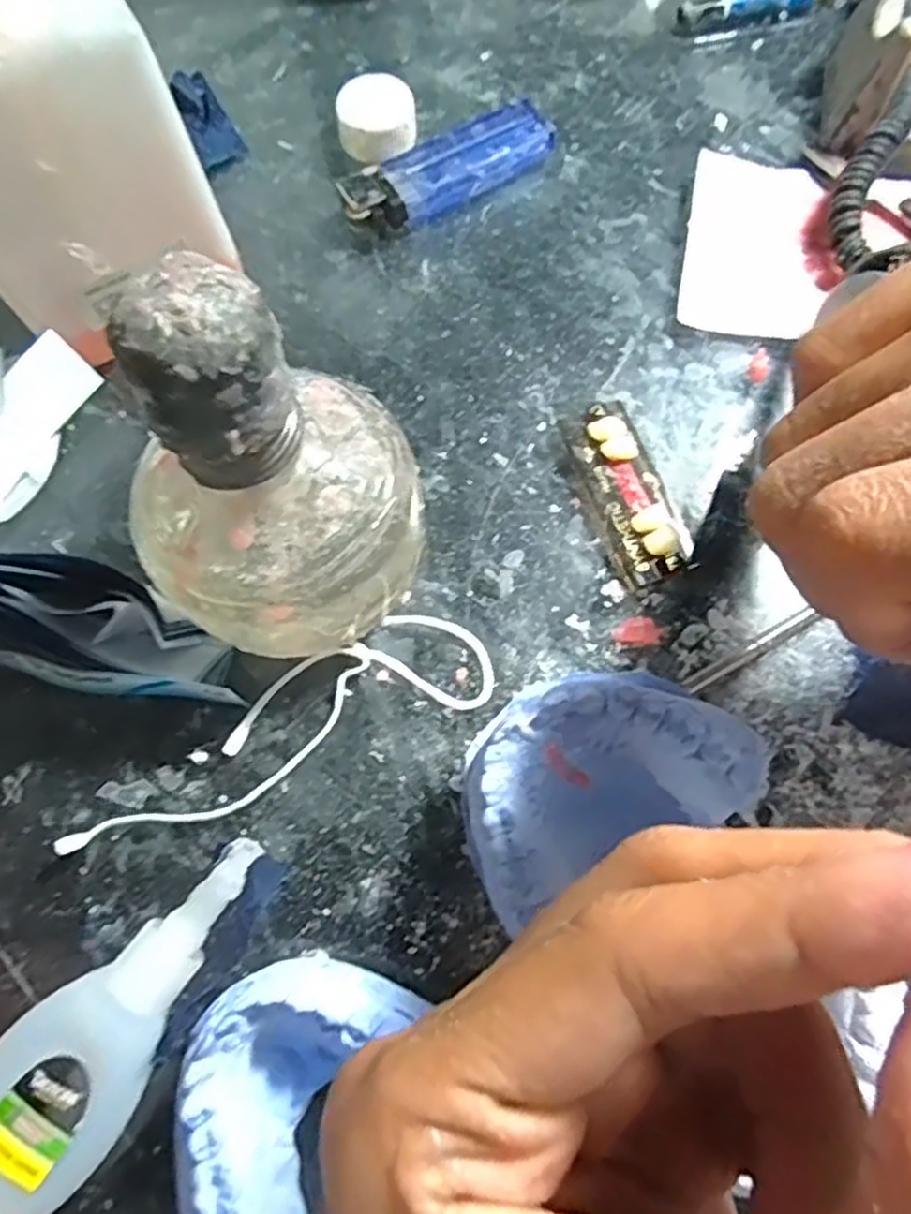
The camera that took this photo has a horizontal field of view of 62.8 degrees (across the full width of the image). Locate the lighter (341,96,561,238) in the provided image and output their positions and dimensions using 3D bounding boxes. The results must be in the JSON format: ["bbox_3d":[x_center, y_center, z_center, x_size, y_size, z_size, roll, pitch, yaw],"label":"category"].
[{"bbox_3d":[-0.002,-0.158,0.273,0.081,0.014,0.025,-25,71,-7],"label":"lighter"}]

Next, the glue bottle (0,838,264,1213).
[{"bbox_3d":[-0.077,0.097,0.180,0.034,0.020,0.088,38,76,14],"label":"glue bottle"}]

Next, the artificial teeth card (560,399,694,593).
[{"bbox_3d":[0.052,-0.035,0.229,0.020,0.010,0.060,-18,71,-5],"label":"artificial teeth card"}]

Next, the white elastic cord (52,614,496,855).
[{"bbox_3d":[-0.050,0.034,0.209,0.125,0.006,0.033,-23,71,-6],"label":"white elastic cord"}]

